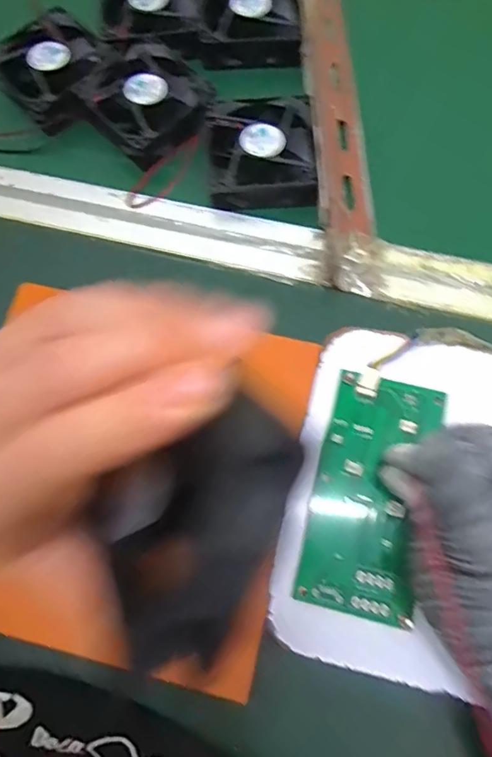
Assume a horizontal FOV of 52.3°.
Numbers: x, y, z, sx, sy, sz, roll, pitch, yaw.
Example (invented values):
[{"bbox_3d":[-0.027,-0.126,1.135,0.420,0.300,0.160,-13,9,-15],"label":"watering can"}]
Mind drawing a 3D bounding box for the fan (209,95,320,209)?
[{"bbox_3d":[0.012,-0.168,0.371,0.076,0.025,0.082,0,71,1],"label":"fan"}]

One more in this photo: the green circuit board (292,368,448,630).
[{"bbox_3d":[0.073,0.065,0.289,0.064,0.010,0.133,13,75,4],"label":"green circuit board"}]

